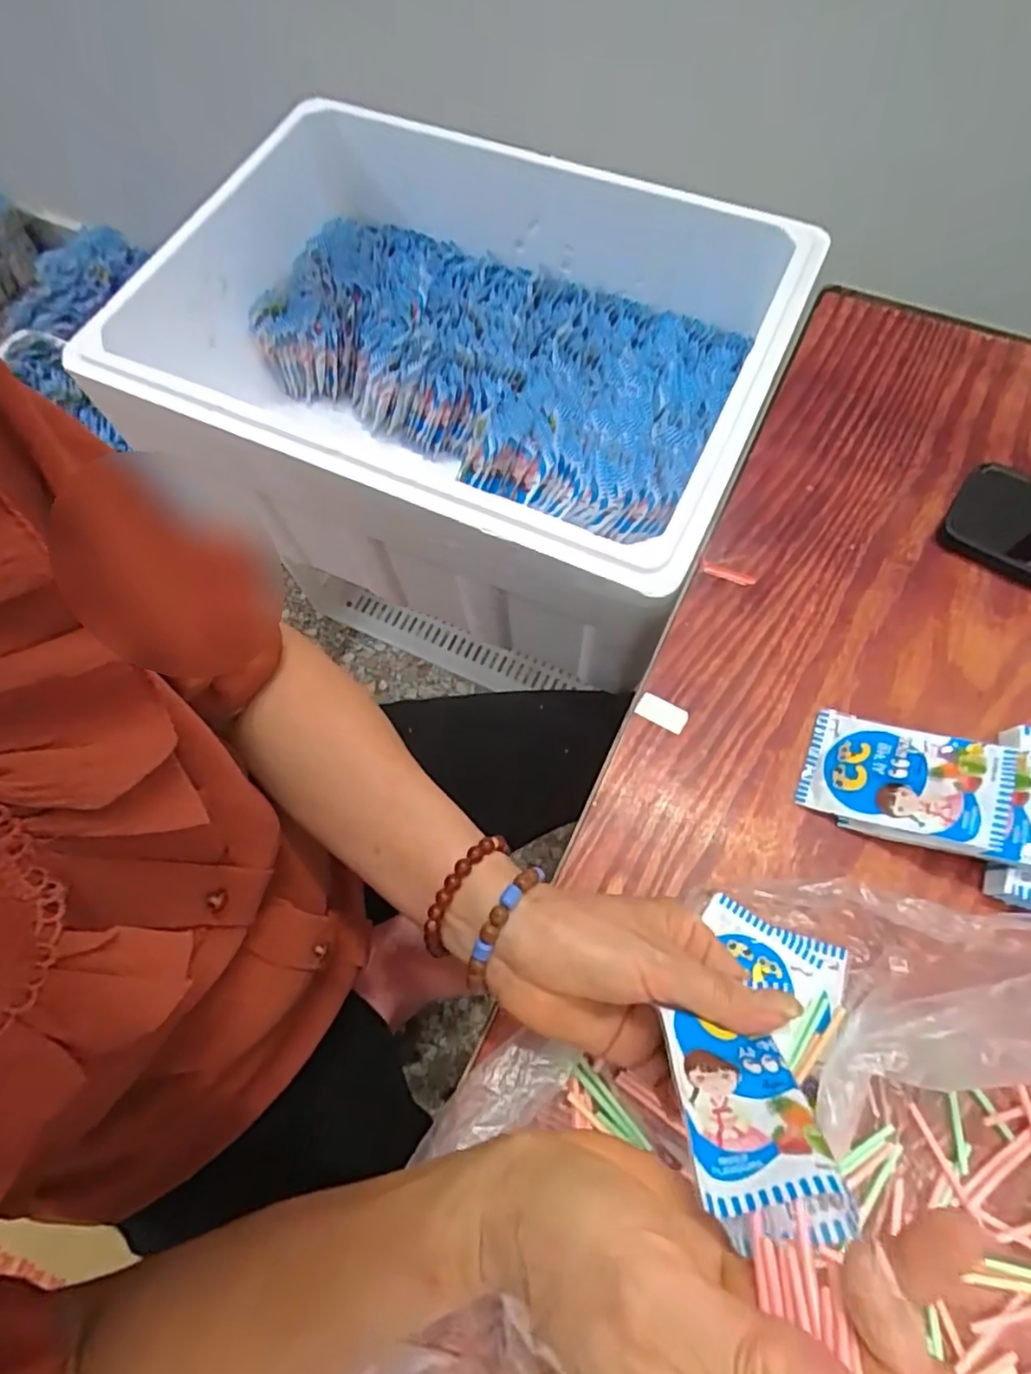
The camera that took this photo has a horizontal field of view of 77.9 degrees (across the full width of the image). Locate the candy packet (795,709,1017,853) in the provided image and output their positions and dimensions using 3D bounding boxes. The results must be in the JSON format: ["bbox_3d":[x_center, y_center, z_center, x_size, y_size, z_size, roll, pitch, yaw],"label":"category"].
[{"bbox_3d":[0.228,0.052,0.378,0.102,0.008,0.063,11,68,33],"label":"candy packet"}]

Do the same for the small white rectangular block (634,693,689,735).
[{"bbox_3d":[0.097,0.017,0.423,0.033,0.004,0.017,27,71,13],"label":"small white rectangular block"}]

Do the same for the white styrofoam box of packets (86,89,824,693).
[{"bbox_3d":[-0.073,-0.321,0.655,0.610,0.192,0.425,23,70,11],"label":"white styrofoam box of packets"}]

